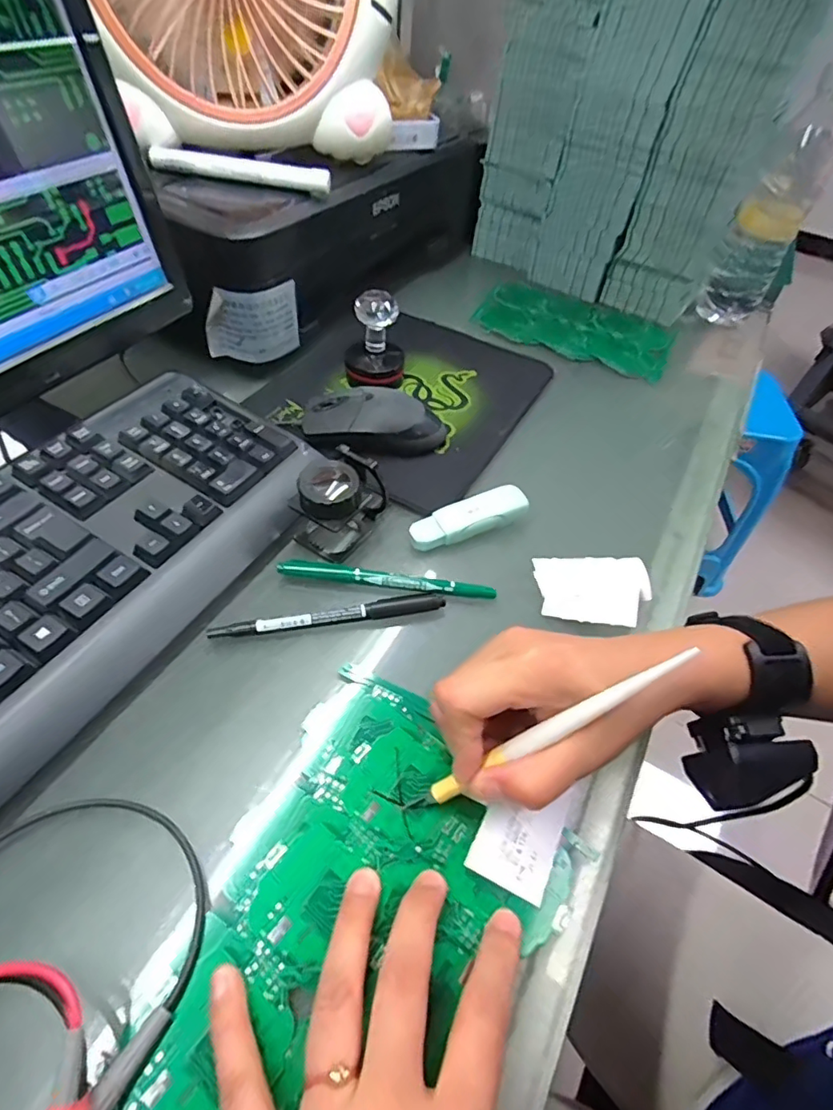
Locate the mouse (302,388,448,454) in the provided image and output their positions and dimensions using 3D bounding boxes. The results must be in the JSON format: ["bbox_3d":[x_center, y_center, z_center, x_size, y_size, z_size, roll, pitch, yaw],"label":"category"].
[{"bbox_3d":[-0.033,-0.107,0.431,0.115,0.036,0.056,-5,52,-10],"label":"mouse"}]

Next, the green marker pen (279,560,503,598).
[{"bbox_3d":[-0.019,0.017,0.346,0.137,0.010,0.015,8,51,0],"label":"green marker pen"}]

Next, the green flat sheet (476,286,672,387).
[{"bbox_3d":[0.177,-0.256,0.595,0.205,0.006,0.130,23,52,12],"label":"green flat sheet"}]

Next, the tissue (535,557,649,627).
[{"bbox_3d":[0.116,0.023,0.354,0.068,0.018,0.058,5,51,-2],"label":"tissue"}]

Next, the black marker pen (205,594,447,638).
[{"bbox_3d":[-0.052,0.038,0.325,0.139,0.008,0.010,-7,52,-12],"label":"black marker pen"}]

